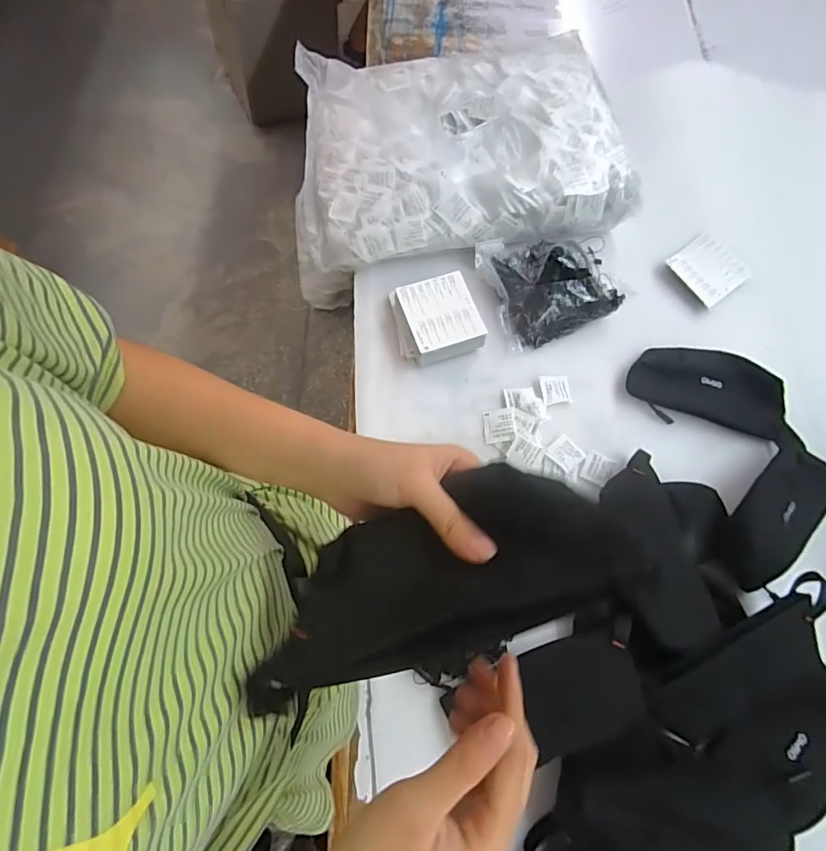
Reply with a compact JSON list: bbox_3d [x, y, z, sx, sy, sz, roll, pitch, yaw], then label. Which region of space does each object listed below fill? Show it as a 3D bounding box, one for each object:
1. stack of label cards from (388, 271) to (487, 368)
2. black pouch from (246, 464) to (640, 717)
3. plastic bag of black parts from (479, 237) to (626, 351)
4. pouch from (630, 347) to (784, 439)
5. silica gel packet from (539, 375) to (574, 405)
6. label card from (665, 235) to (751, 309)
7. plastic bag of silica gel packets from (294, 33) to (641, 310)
[{"bbox_3d":[0.029,-0.141,0.631,0.102,0.040,0.106,-16,71,-7],"label":"stack of label cards"},{"bbox_3d":[0.003,0.080,0.253,0.200,0.039,0.081,-25,71,13],"label":"black pouch"},{"bbox_3d":[0.191,-0.197,0.648,0.196,0.057,0.157,-12,71,-6],"label":"plastic bag of black parts"},{"bbox_3d":[0.372,-0.048,0.616,0.185,0.034,0.101,11,70,2],"label":"pouch"},{"bbox_3d":[0.184,-0.047,0.620,0.037,0.004,0.039,-6,70,-4],"label":"silica gel packet"},{"bbox_3d":[0.420,-0.224,0.691,0.085,0.013,0.091,-35,75,-13],"label":"label card"},{"bbox_3d":[0.051,-0.410,0.702,0.453,0.095,0.360,-14,71,-7],"label":"plastic bag of silica gel packets"}]

